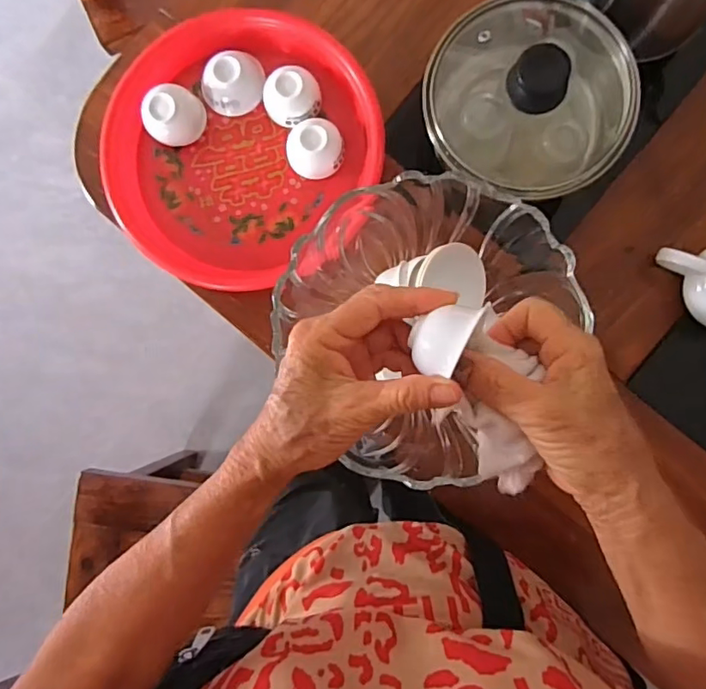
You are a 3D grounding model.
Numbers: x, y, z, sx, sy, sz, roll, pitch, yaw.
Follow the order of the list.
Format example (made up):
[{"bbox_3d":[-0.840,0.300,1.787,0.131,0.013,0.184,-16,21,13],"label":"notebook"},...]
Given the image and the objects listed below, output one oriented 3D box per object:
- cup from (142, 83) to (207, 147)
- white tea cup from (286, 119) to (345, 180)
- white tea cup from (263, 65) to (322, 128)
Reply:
[{"bbox_3d":[-0.169,-0.216,0.515,0.056,0.038,0.048,-38,85,1],"label":"cup"},{"bbox_3d":[-0.037,-0.182,0.509,0.051,0.030,0.048,0,87,4],"label":"white tea cup"},{"bbox_3d":[-0.056,-0.232,0.515,0.051,0.029,0.048,0,87,4],"label":"white tea cup"}]

